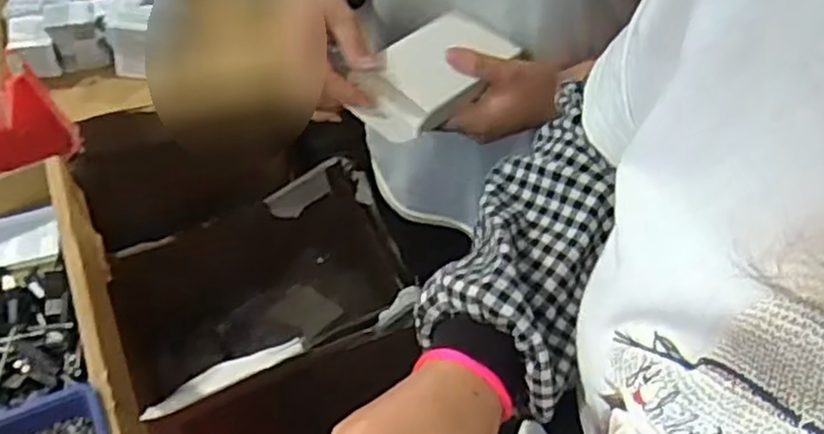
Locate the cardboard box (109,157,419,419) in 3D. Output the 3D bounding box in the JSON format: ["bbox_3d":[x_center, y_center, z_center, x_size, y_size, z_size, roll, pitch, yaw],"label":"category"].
[{"bbox_3d":[-0.237,0.174,1.175,0.432,0.305,0.292,-20,56,-15],"label":"cardboard box"}]

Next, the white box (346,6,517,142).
[{"bbox_3d":[0.014,-0.111,0.549,0.065,0.027,0.129,37,61,23],"label":"white box"}]

